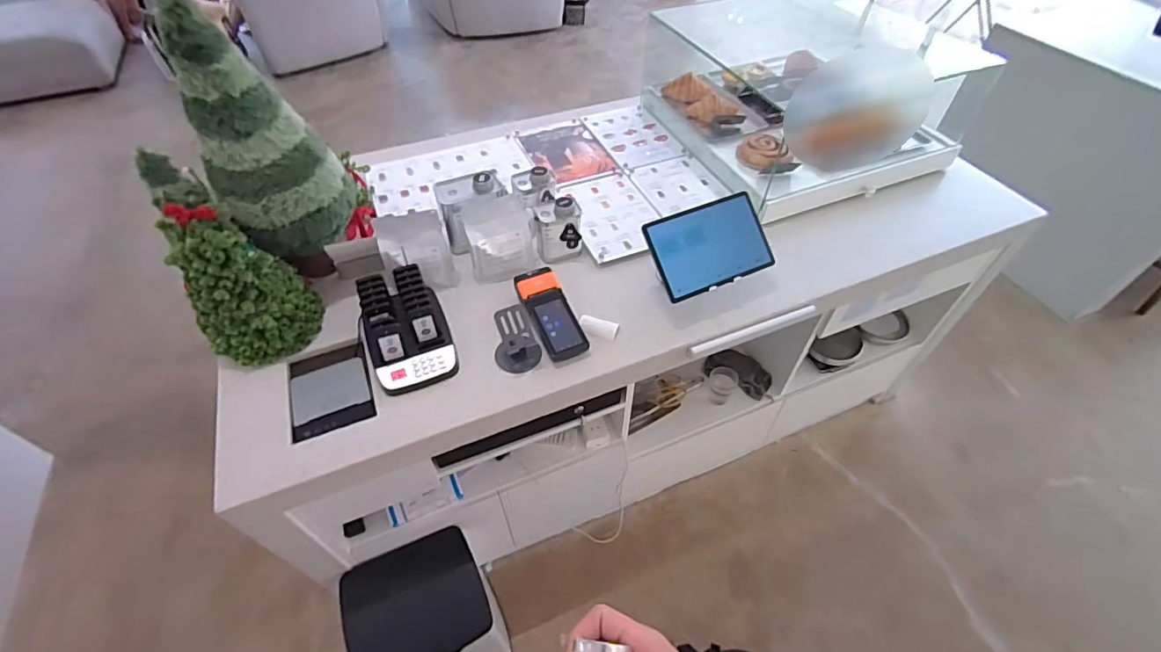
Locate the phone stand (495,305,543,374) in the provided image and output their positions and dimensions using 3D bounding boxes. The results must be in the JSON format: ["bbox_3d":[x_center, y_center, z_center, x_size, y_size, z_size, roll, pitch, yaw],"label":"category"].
[{"bbox_3d":[-0.120,0.027,0.954,0.083,0.089,0.078,0,50,0],"label":"phone stand"}]

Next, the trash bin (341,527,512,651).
[{"bbox_3d":[-0.338,0.698,1.198,0.299,0.348,0.269,-17,52,-14],"label":"trash bin"}]

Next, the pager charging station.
[{"bbox_3d":[-0.328,0.004,0.967,0.151,0.111,0.205,-18,52,-15],"label":"pager charging station"}]

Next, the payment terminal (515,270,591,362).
[{"bbox_3d":[-0.058,-0.021,1.024,0.083,0.054,0.204,-19,52,-15],"label":"payment terminal"}]

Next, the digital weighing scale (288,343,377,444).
[{"bbox_3d":[-0.460,0.118,0.958,0.139,0.027,0.179,-18,52,-15],"label":"digital weighing scale"}]

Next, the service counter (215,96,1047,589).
[{"bbox_3d":[0.077,-0.119,1.476,1.747,0.792,0.932,-18,52,-15],"label":"service counter"}]

